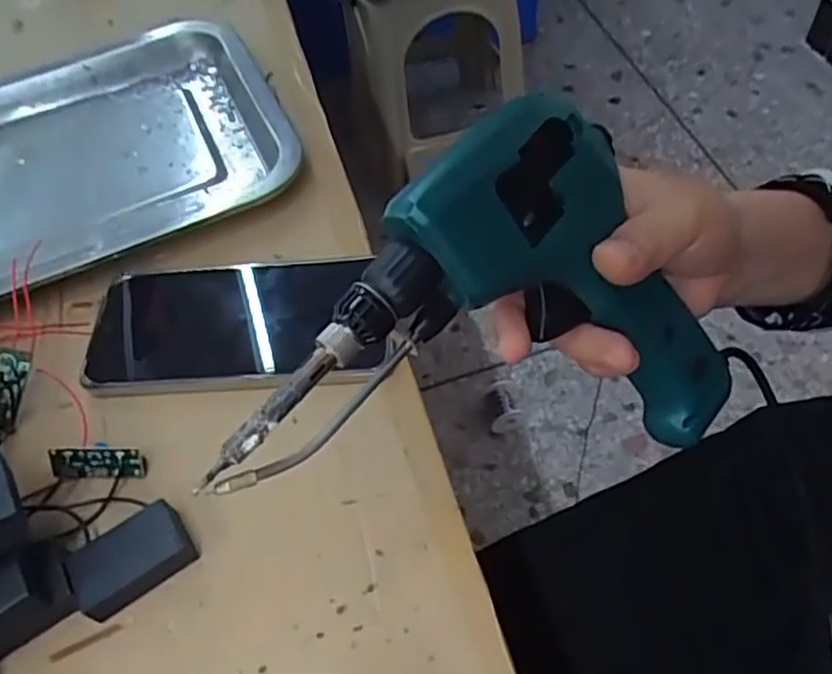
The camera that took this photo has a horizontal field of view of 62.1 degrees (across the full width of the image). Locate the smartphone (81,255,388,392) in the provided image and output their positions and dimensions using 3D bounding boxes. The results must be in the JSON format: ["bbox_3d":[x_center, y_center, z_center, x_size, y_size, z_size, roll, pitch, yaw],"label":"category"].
[{"bbox_3d":[-0.100,-0.008,0.377,0.156,0.013,0.077,-6,56,3],"label":"smartphone"}]

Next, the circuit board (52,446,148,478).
[{"bbox_3d":[-0.155,0.060,0.336,0.043,0.017,0.005,0,21,1],"label":"circuit board"}]

